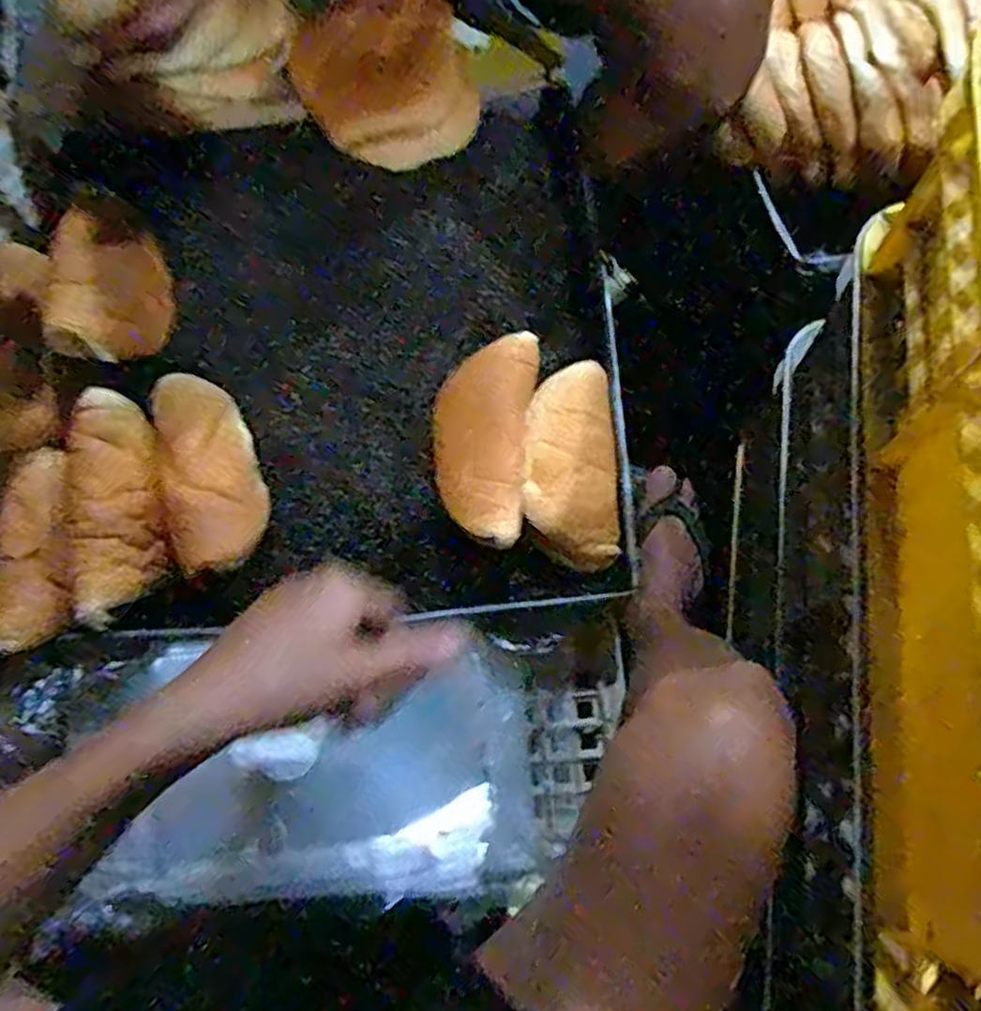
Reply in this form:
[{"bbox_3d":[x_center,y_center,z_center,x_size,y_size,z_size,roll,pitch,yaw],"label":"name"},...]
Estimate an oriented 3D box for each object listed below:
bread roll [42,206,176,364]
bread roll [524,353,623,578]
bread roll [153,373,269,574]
[{"bbox_3d":[-0.265,-0.149,0.528,0.057,0.068,0.093,-3,71,0],"label":"bread roll"},{"bbox_3d":[0.056,-0.031,0.531,0.069,0.041,0.150,-3,71,0],"label":"bread roll"},{"bbox_3d":[-0.195,-0.024,0.523,0.064,0.045,0.134,-14,72,-4],"label":"bread roll"}]

